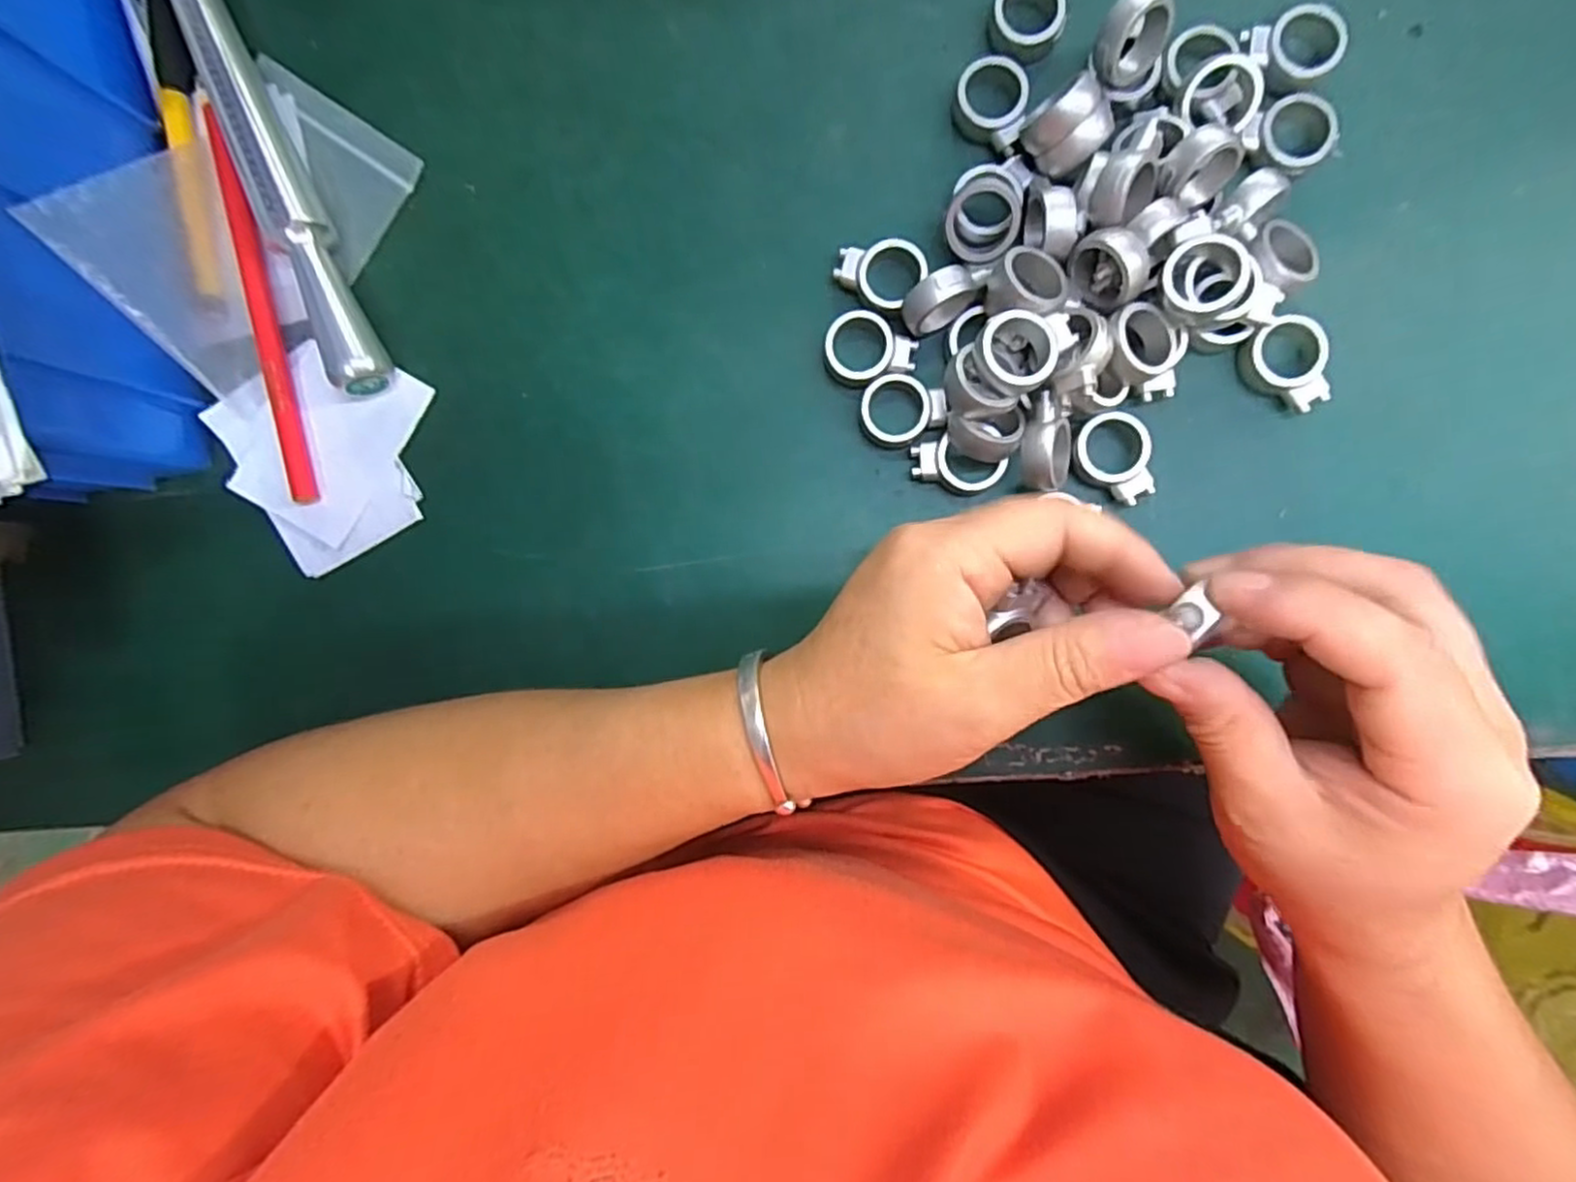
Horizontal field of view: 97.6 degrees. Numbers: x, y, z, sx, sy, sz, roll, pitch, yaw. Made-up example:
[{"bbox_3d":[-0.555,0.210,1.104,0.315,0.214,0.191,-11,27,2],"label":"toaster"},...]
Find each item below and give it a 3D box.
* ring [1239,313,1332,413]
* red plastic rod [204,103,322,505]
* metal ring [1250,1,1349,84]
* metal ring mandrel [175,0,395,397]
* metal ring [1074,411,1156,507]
[{"bbox_3d":[0.178,-0.080,0.244,0.026,0.014,0.033,-26,90,4],"label":"ring"},{"bbox_3d":[-0.202,-0.106,0.265,0.012,0.012,0.145,-10,91,4],"label":"red plastic rod"},{"bbox_3d":[0.179,-0.192,0.244,0.030,0.011,0.026,30,93,3],"label":"metal ring"},{"bbox_3d":[-0.204,-0.182,0.261,0.018,0.020,0.227,-24,90,4],"label":"metal ring mandrel"},{"bbox_3d":[0.119,-0.048,0.251,0.025,0.011,0.033,-30,89,4],"label":"metal ring"}]

